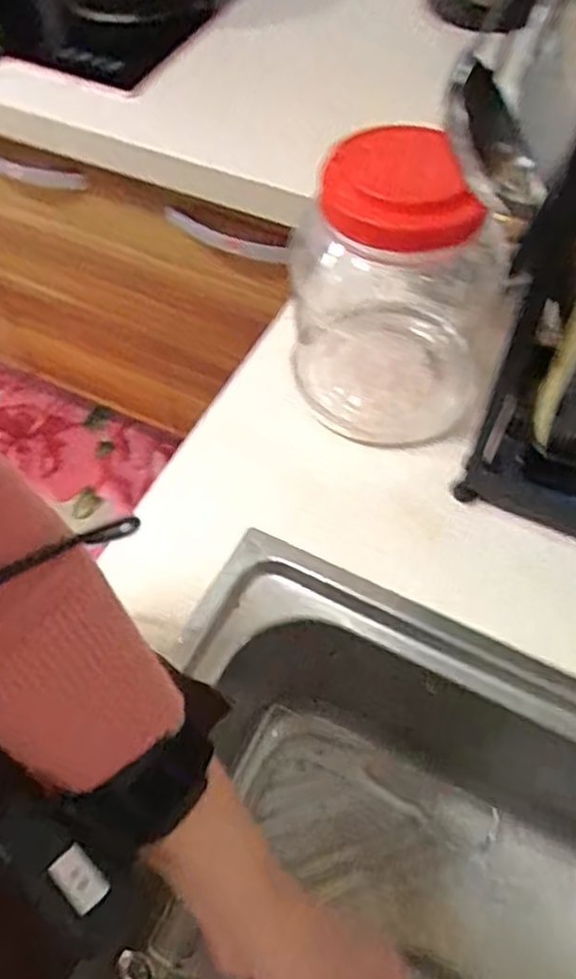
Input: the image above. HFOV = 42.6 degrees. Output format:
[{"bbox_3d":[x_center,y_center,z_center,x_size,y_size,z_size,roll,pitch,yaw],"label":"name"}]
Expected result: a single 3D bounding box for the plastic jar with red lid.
[{"bbox_3d":[0.092,-0.159,0.584,0.160,0.223,0.157,0,58,1],"label":"plastic jar with red lid"}]

